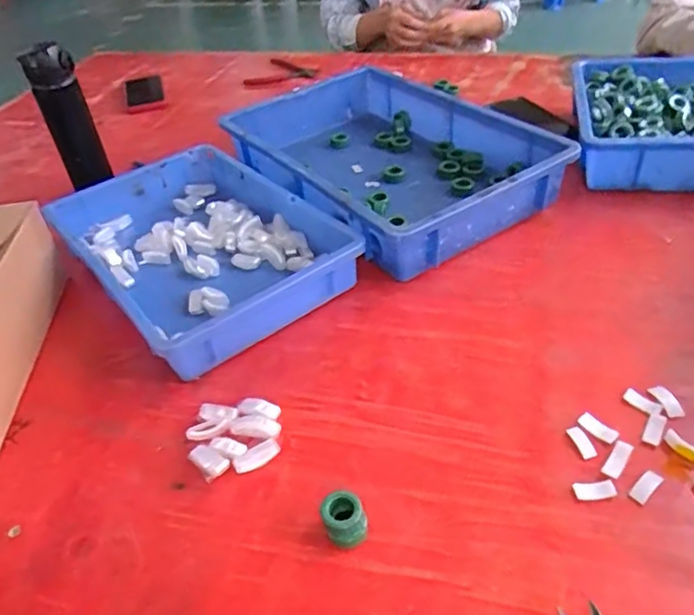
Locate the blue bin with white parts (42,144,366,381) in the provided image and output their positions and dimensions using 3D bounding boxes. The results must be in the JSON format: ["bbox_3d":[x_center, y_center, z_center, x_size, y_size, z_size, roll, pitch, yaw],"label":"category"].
[{"bbox_3d":[-0.179,-0.081,0.719,0.244,0.063,0.372,-29,44,-24],"label":"blue bin with white parts"}]

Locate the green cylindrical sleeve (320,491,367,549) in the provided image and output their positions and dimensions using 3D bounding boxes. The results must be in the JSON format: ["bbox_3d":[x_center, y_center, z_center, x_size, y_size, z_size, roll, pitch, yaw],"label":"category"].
[{"bbox_3d":[-0.002,0.158,0.445,0.029,0.027,0.033,-20,41,-15],"label":"green cylindrical sleeve"}]

